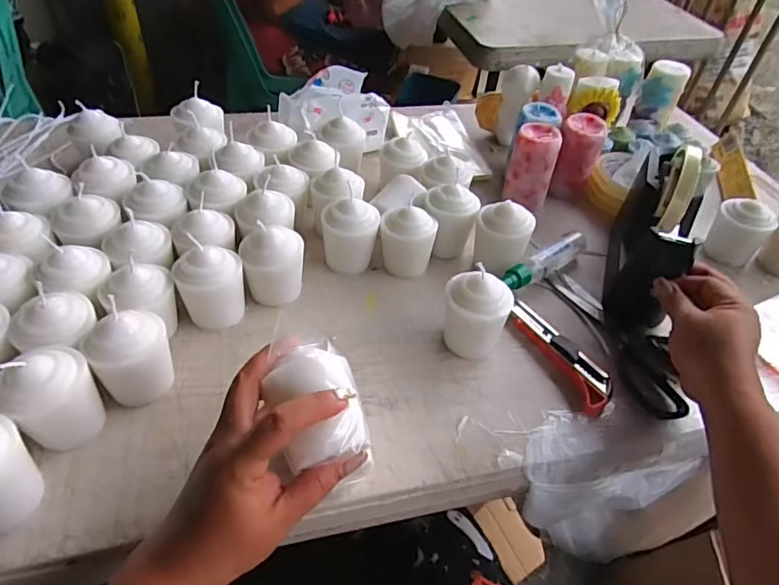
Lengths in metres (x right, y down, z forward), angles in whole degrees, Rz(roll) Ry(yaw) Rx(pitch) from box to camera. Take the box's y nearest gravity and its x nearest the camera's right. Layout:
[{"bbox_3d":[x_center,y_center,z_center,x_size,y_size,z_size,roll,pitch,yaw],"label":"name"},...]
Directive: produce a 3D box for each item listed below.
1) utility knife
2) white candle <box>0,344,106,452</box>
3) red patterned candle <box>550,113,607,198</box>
[{"bbox_3d":[0.151,0.054,0.467,0.032,0.021,0.126,-14,49,-19],"label":"utility knife"},{"bbox_3d":[-0.244,0.069,0.373,0.064,0.075,0.053,33,52,24],"label":"white candle"},{"bbox_3d":[0.231,-0.166,0.648,0.050,0.090,0.050,17,47,11],"label":"red patterned candle"}]

